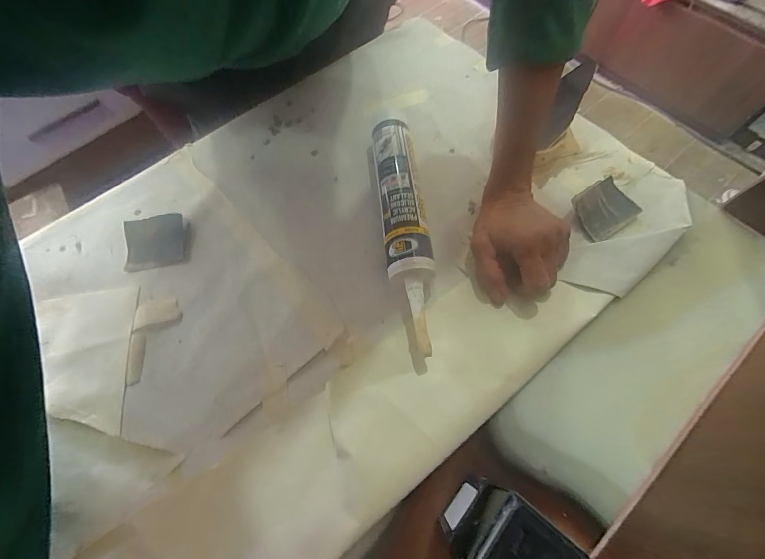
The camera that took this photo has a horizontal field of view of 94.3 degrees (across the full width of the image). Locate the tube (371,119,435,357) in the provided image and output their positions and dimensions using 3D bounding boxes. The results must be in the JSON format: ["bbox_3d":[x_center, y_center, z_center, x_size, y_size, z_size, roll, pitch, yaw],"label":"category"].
[{"bbox_3d":[0.023,-0.058,0.384,0.048,0.047,0.284,-7,66,-1],"label":"tube"}]

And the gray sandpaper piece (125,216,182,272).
[{"bbox_3d":[-0.261,-0.043,0.404,0.064,0.014,0.059,-9,66,-2],"label":"gray sandpaper piece"}]

